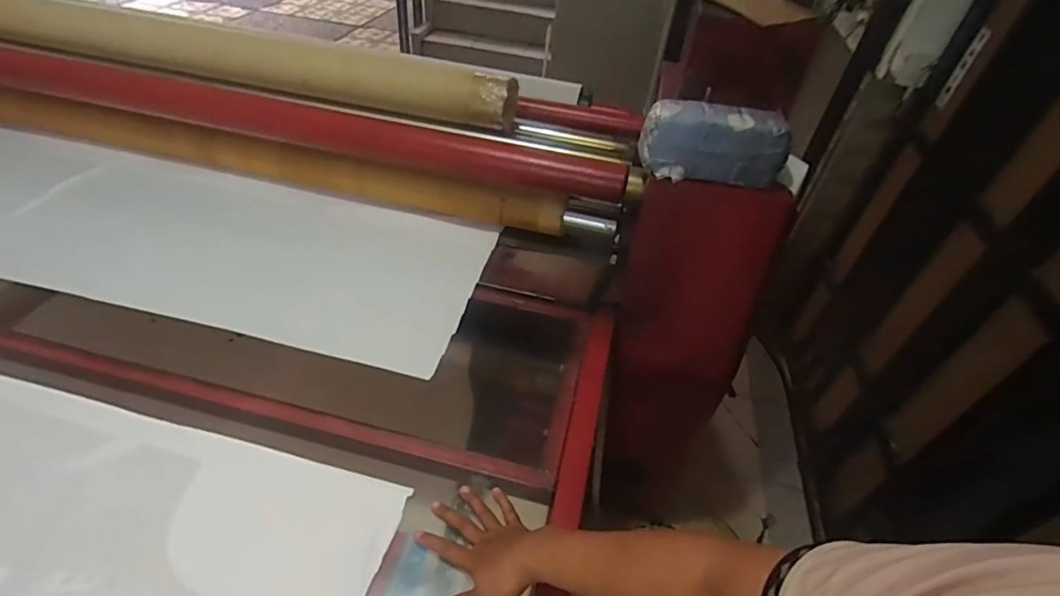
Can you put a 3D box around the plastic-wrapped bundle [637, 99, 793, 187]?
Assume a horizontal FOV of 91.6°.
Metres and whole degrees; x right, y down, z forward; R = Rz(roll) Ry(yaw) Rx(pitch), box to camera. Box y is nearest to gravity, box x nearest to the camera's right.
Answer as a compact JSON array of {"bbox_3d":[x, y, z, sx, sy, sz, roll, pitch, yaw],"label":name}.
[{"bbox_3d":[0.314,-0.264,0.885,0.240,0.112,0.076,5,44,-1],"label":"plastic-wrapped bundle"}]

